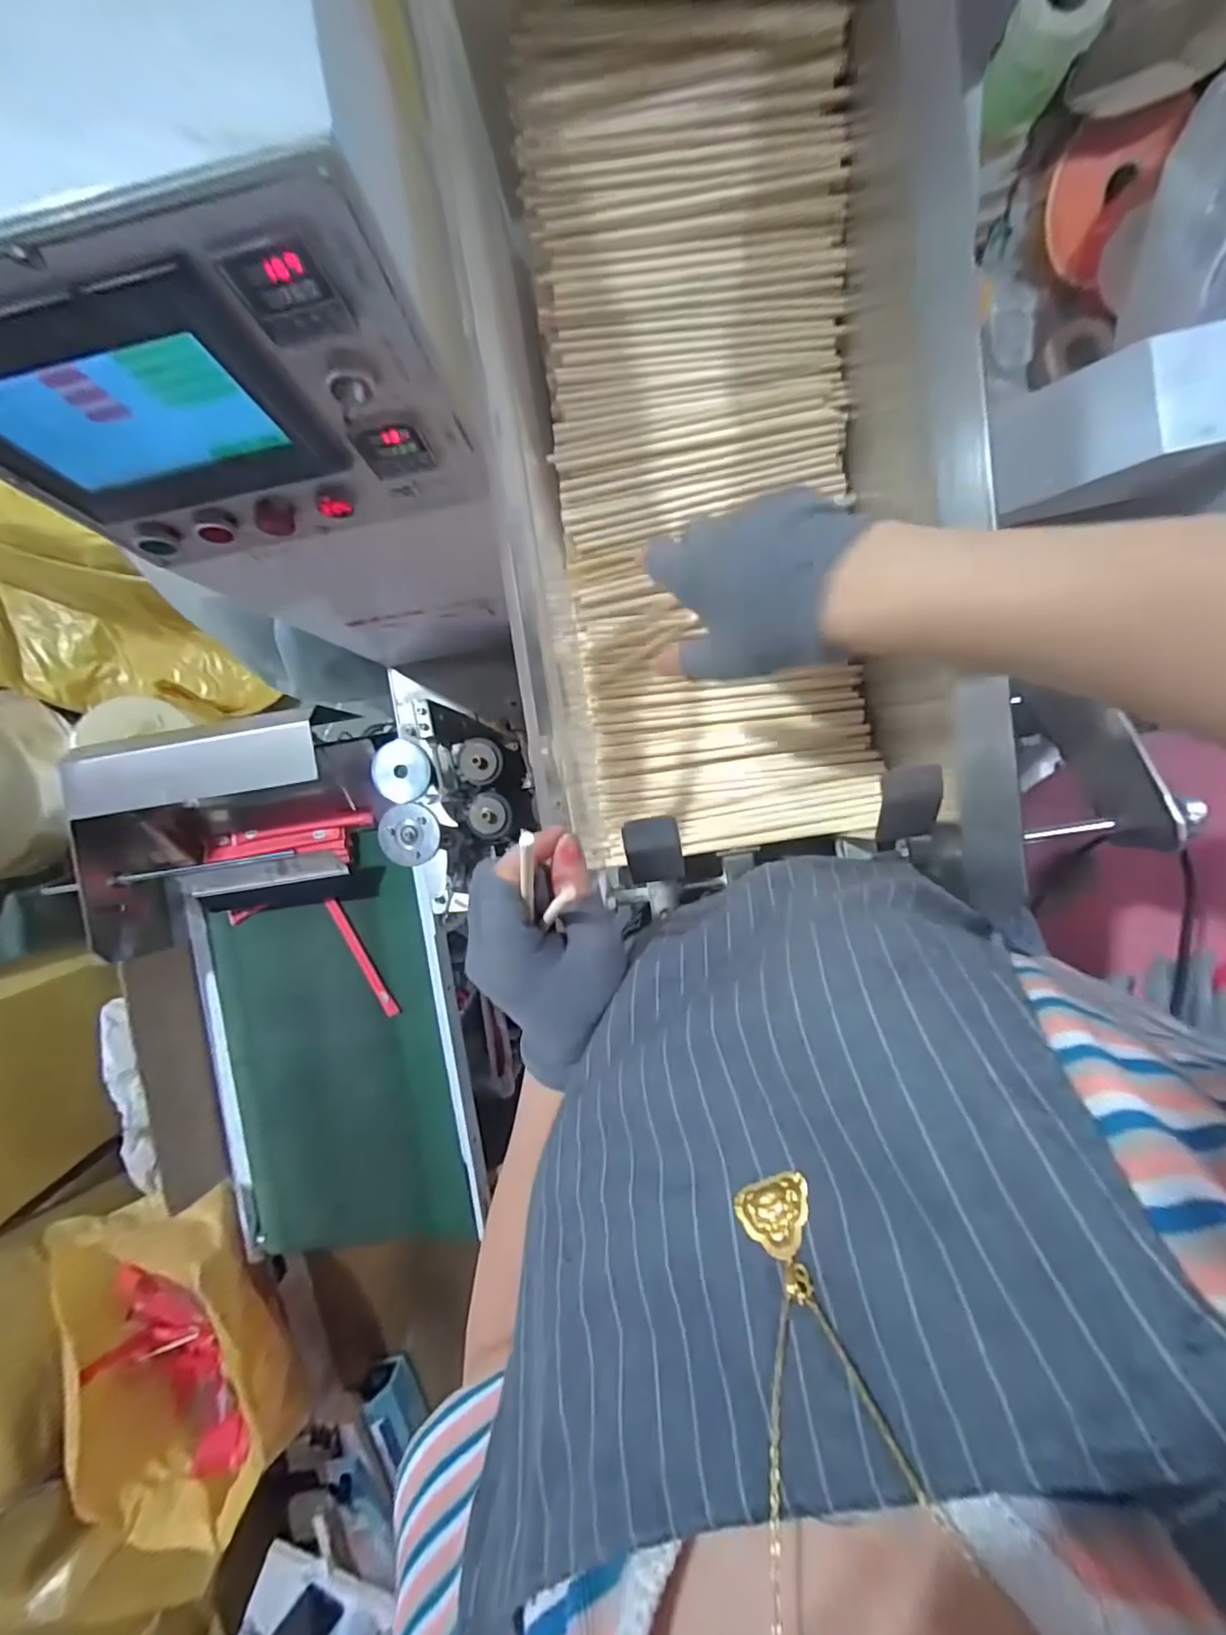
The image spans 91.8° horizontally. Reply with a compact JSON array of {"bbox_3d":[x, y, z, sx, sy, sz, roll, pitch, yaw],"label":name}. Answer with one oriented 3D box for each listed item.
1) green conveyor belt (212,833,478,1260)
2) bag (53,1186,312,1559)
[{"bbox_3d":[-0.471,0.398,1.029,0.369,0.083,0.701,-8,93,5],"label":"green conveyor belt"},{"bbox_3d":[-0.705,0.861,0.967,0.299,0.212,0.455,-7,93,5],"label":"bag"}]

